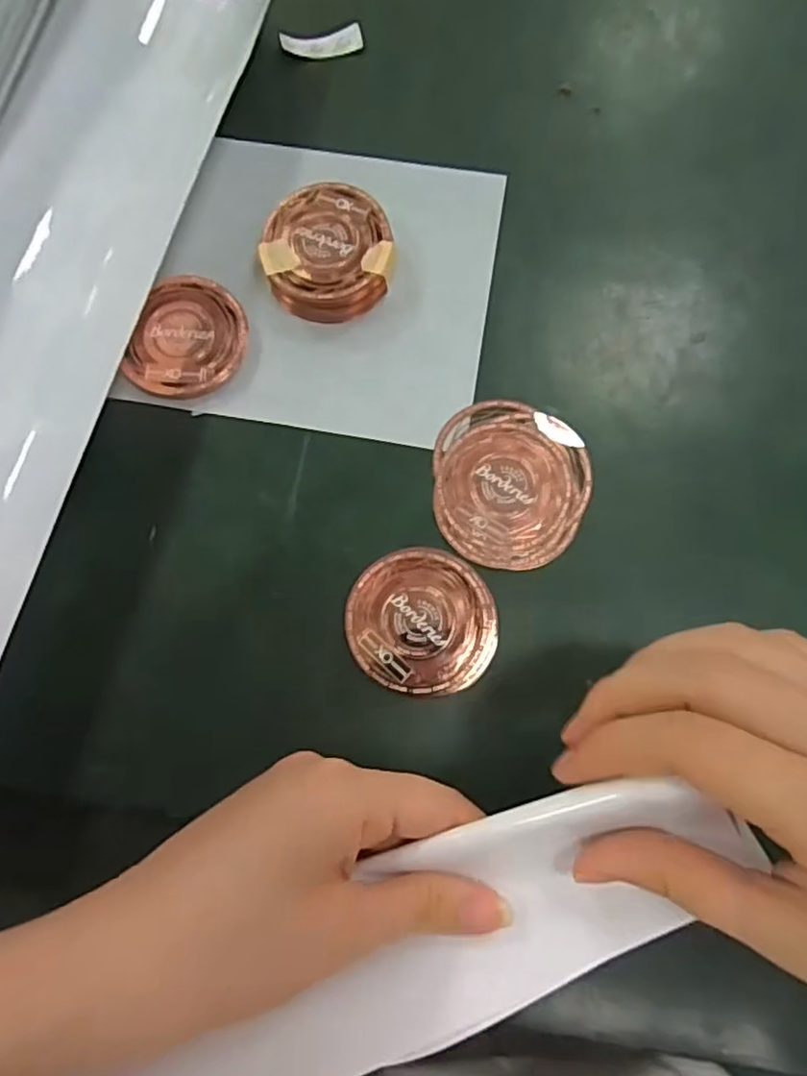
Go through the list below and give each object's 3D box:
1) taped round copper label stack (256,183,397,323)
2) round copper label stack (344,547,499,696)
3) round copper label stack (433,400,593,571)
[{"bbox_3d":[-0.037,-0.136,0.315,0.059,0.021,0.058,0,78,-1],"label":"taped round copper label stack"},{"bbox_3d":[0.008,0.035,0.284,0.063,0.004,0.060,0,78,-1],"label":"round copper label stack"},{"bbox_3d":[0.050,-0.026,0.299,0.069,0.004,0.076,1,78,-1],"label":"round copper label stack"}]

